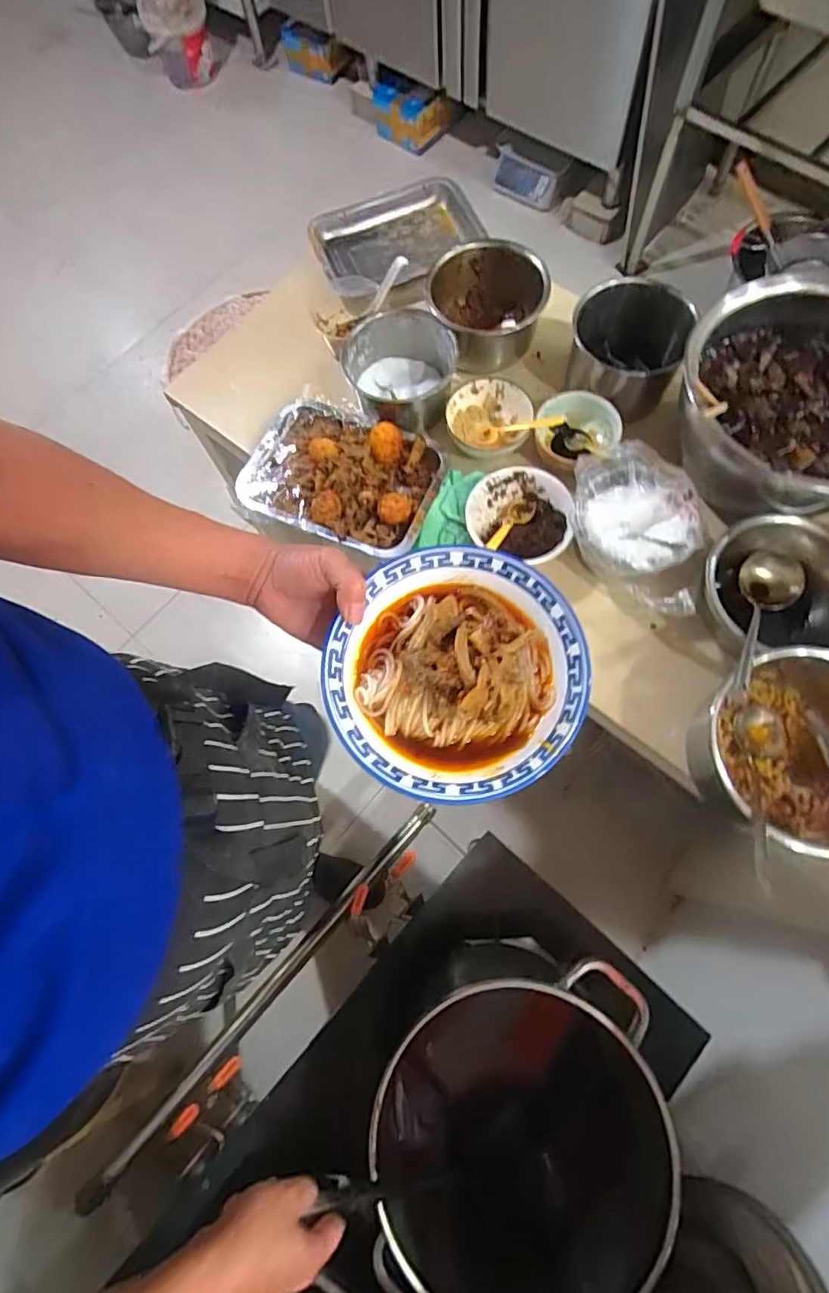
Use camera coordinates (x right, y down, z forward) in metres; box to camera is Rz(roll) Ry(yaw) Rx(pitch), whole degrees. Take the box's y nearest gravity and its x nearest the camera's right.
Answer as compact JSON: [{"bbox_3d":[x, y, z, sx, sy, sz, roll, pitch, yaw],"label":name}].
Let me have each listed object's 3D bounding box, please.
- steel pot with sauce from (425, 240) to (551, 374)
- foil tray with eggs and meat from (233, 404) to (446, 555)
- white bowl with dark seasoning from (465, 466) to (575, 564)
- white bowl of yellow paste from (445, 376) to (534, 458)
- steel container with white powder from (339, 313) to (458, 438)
[{"bbox_3d":[0.102,-0.473,0.793,0.158,0.097,0.146,-1,73,2],"label":"steel pot with sauce"},{"bbox_3d":[-0.099,-0.231,0.752,0.252,0.050,0.180,17,74,7],"label":"foil tray with eggs and meat"},{"bbox_3d":[0.134,-0.162,0.726,0.133,0.042,0.136,-1,73,2],"label":"white bowl with dark seasoning"},{"bbox_3d":[0.100,-0.305,0.773,0.112,0.046,0.107,-1,73,2],"label":"white bowl of yellow paste"},{"bbox_3d":[-0.019,-0.375,0.814,0.153,0.097,0.169,-6,73,0],"label":"steel container with white powder"}]

